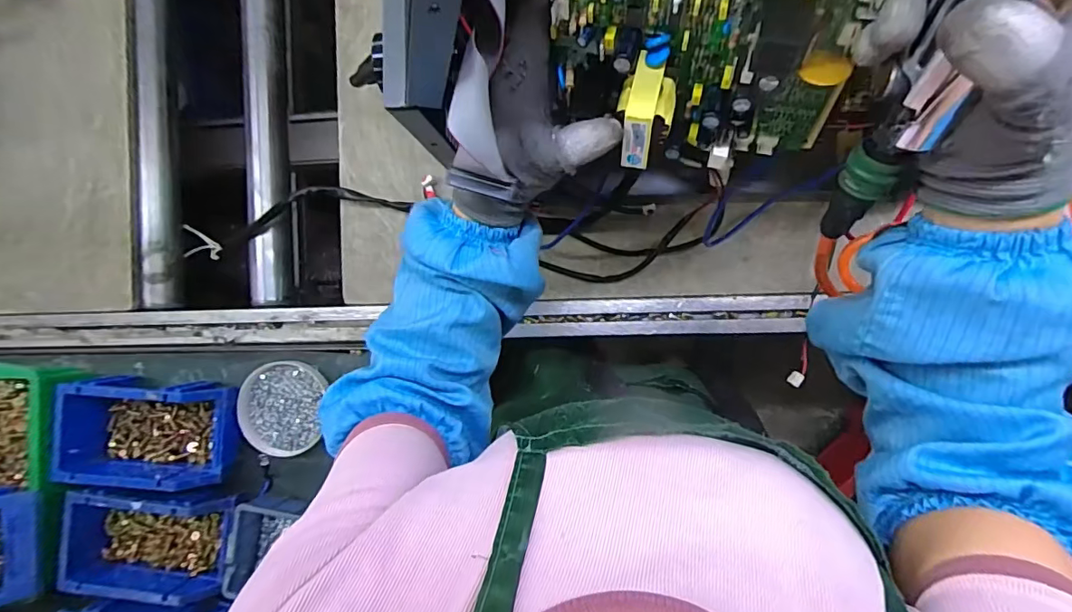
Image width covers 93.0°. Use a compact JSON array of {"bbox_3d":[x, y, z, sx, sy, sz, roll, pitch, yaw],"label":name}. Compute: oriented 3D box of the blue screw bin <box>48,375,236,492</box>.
[{"bbox_3d":[-0.417,0.136,0.548,0.161,0.063,0.103,6,91,5],"label":"blue screw bin"}]

